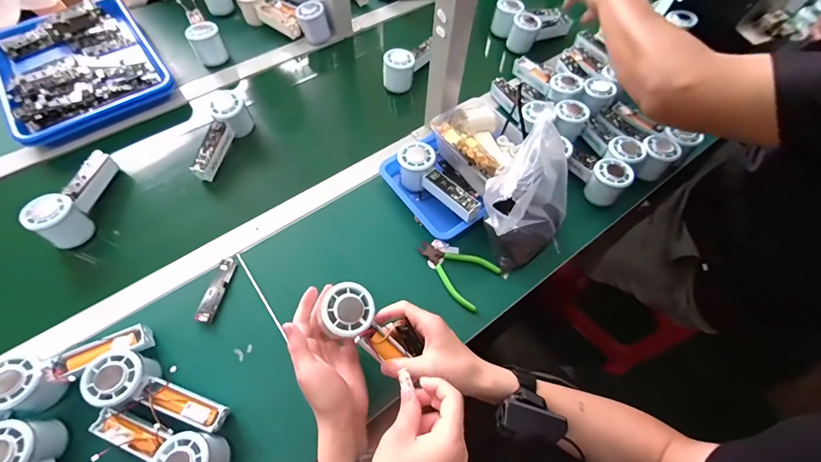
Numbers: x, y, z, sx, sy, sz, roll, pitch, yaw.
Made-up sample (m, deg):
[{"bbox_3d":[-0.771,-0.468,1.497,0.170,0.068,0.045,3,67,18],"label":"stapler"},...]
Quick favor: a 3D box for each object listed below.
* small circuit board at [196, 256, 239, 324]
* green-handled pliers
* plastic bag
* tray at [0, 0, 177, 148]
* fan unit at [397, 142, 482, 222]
[{"bbox_3d":[-0.268,0.080,0.496,0.020,0.009,0.091,9,62,3],"label":"small circuit board"},{"bbox_3d":[0.061,0.056,0.527,0.118,0.009,0.076,30,65,13],"label":"green-handled pliers"},{"bbox_3d":[0.167,-0.037,0.485,0.103,0.170,0.131,34,66,15],"label":"plastic bag"},{"bbox_3d":[-0.618,-0.310,0.667,0.255,0.047,0.325,-36,69,-19],"label":"tray"},{"bbox_3d":[0.038,-0.067,0.551,0.052,0.055,0.149,-33,68,-18],"label":"fan unit"}]

